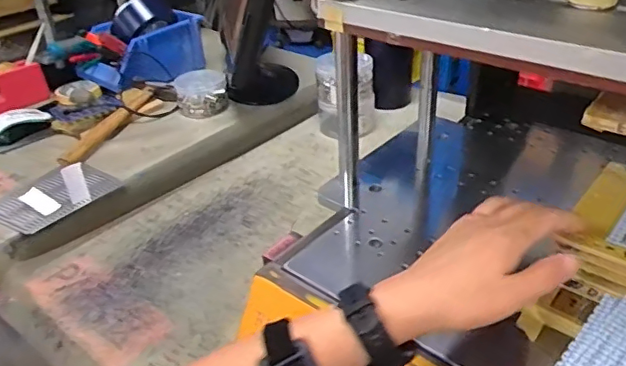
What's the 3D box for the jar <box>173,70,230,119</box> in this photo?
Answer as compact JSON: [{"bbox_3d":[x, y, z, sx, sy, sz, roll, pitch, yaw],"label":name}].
[{"bbox_3d":[-0.221,-0.179,1.107,0.101,0.055,0.109,-12,34,-12],"label":"jar"}]

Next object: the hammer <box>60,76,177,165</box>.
[{"bbox_3d":[-0.348,-0.114,1.020,0.099,0.034,0.301,5,34,13],"label":"hammer"}]

